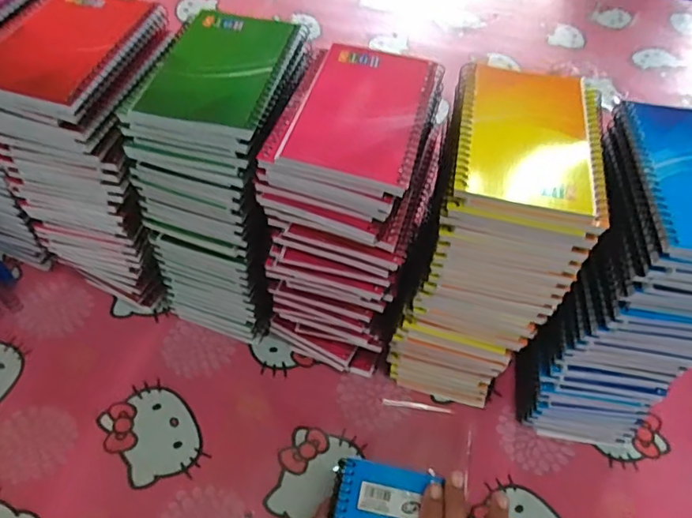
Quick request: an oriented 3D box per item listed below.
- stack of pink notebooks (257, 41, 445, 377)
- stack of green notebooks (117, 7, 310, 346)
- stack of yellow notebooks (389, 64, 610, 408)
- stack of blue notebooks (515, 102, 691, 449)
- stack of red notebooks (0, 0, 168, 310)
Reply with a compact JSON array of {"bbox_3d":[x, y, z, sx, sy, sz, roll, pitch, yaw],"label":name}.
[{"bbox_3d":[0.003,-0.025,0.459,0.105,0.245,0.142,16,53,8],"label":"stack of pink notebooks"},{"bbox_3d":[-0.098,-0.057,0.472,0.102,0.247,0.142,13,53,6],"label":"stack of green notebooks"},{"bbox_3d":[0.107,-0.002,0.443,0.098,0.253,0.136,13,53,5],"label":"stack of yellow notebooks"},{"bbox_3d":[0.217,0.029,0.429,0.098,0.253,0.140,8,53,2],"label":"stack of blue notebooks"},{"bbox_3d":[-0.209,-0.083,0.484,0.112,0.246,0.128,16,53,8],"label":"stack of red notebooks"}]

